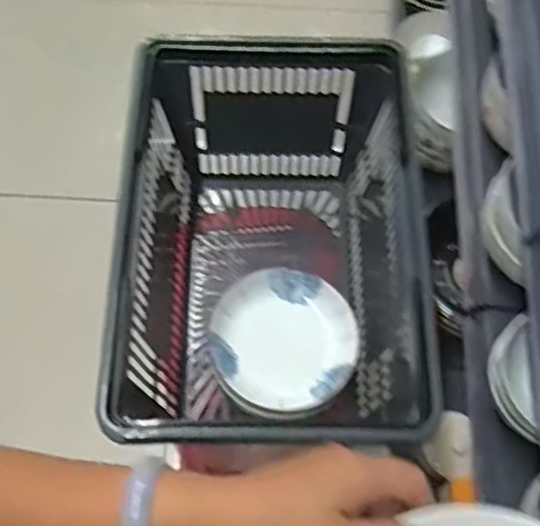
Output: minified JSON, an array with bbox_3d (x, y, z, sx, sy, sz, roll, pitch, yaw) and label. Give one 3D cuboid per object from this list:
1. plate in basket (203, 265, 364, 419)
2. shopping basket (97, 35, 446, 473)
[{"bbox_3d":[0.016,0.091,0.792,0.170,0.017,0.172,0,66,0],"label":"plate in basket"},{"bbox_3d":[-0.003,-0.008,0.808,0.310,0.254,0.458,0,66,0],"label":"shopping basket"}]

